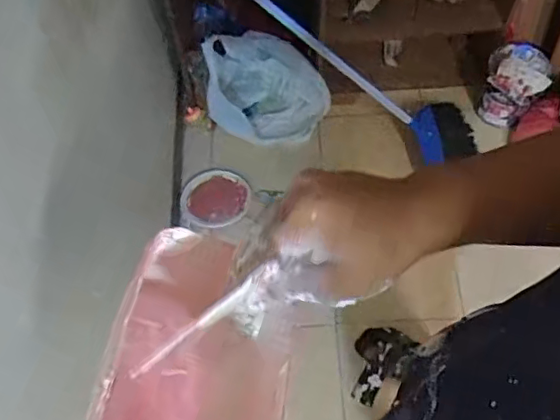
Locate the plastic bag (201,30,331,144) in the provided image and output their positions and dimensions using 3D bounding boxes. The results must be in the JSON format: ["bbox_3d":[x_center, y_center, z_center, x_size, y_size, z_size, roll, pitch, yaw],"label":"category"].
[{"bbox_3d":[-0.034,-0.322,1.509,0.309,0.177,0.253,25,64,13],"label":"plastic bag"}]

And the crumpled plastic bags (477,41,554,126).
[{"bbox_3d":[0.586,-0.311,1.480,0.144,0.153,0.153,12,62,6],"label":"crumpled plastic bags"}]

